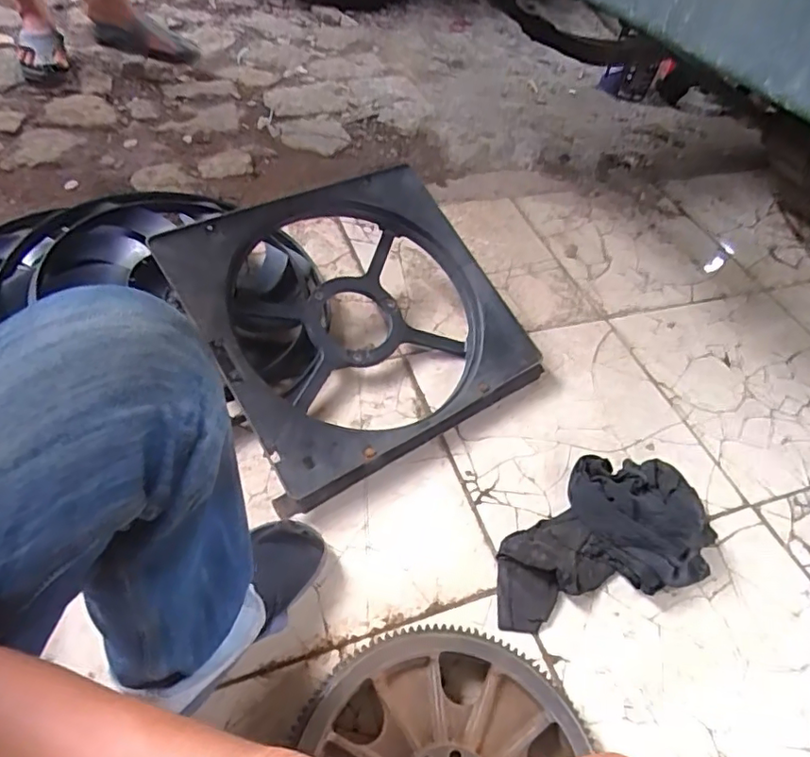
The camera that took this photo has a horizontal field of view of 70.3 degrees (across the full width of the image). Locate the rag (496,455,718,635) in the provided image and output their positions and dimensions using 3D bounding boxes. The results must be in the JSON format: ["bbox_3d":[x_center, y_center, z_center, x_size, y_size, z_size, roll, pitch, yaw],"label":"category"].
[{"bbox_3d":[0.260,0.192,0.767,0.332,0.069,0.192,-9,52,-16],"label":"rag"}]

